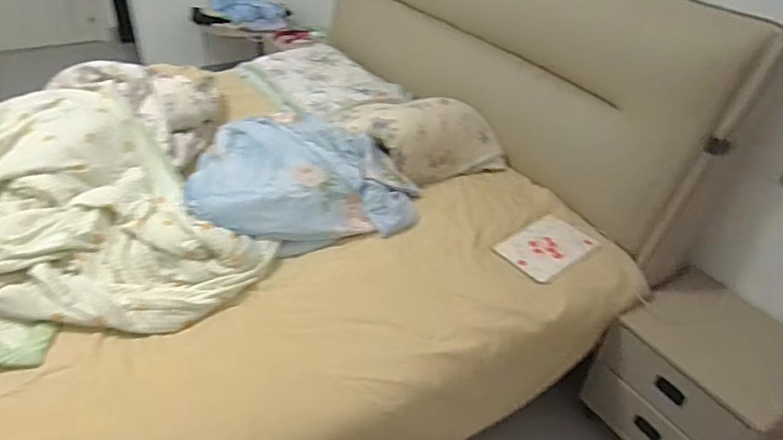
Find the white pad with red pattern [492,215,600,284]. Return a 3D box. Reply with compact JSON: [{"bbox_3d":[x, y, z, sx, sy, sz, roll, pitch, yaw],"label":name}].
[{"bbox_3d":[0.428,0.071,1.481,0.249,0.013,0.175,-25,46,-33],"label":"white pad with red pattern"}]

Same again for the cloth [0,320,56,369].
[{"bbox_3d":[-0.793,0.248,1.099,0.178,0.031,0.104,1,37,-4],"label":"cloth"}]

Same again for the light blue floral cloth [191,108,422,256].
[{"bbox_3d":[-0.288,-0.146,1.608,0.592,0.130,0.587,-14,40,-22],"label":"light blue floral cloth"}]

